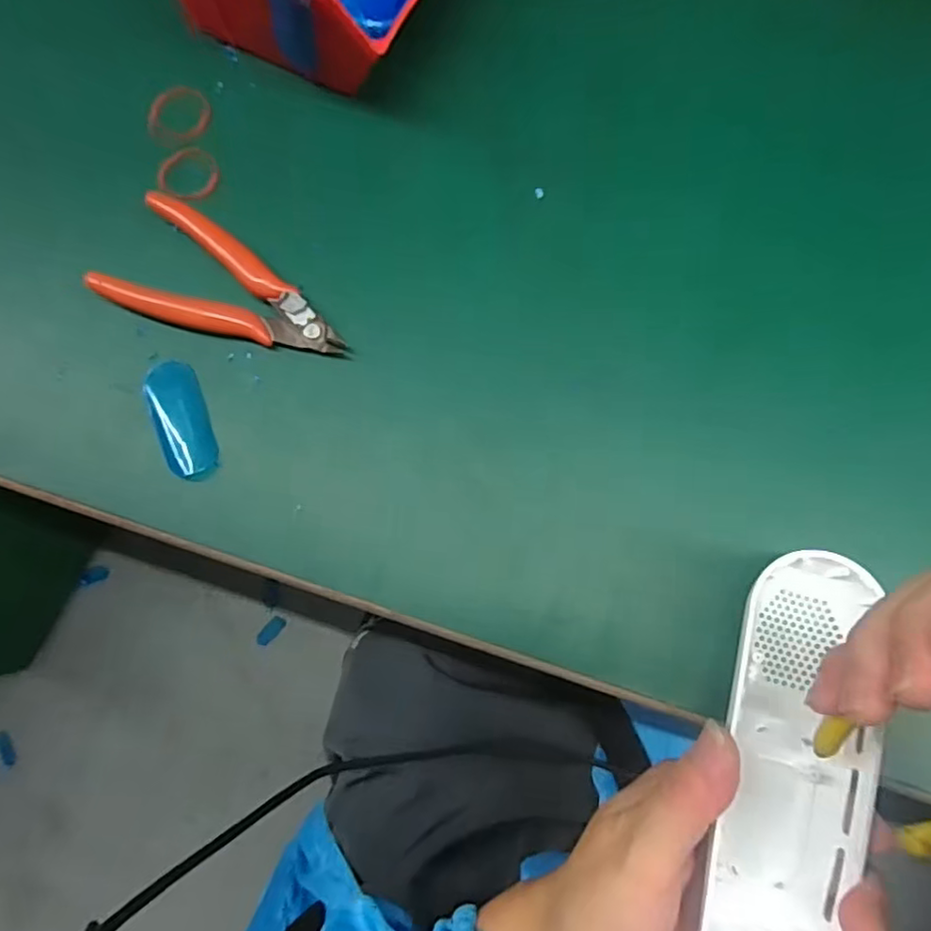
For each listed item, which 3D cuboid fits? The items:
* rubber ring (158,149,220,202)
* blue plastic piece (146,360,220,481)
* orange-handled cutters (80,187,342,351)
[{"bbox_3d":[-0.137,-0.143,0.291,0.033,0.004,0.031,-2,70,5],"label":"rubber ring"},{"bbox_3d":[-0.130,-0.020,0.272,0.024,0.006,0.058,-20,79,-3],"label":"blue plastic piece"},{"bbox_3d":[-0.112,-0.079,0.275,0.116,0.012,0.055,30,81,7],"label":"orange-handled cutters"}]

